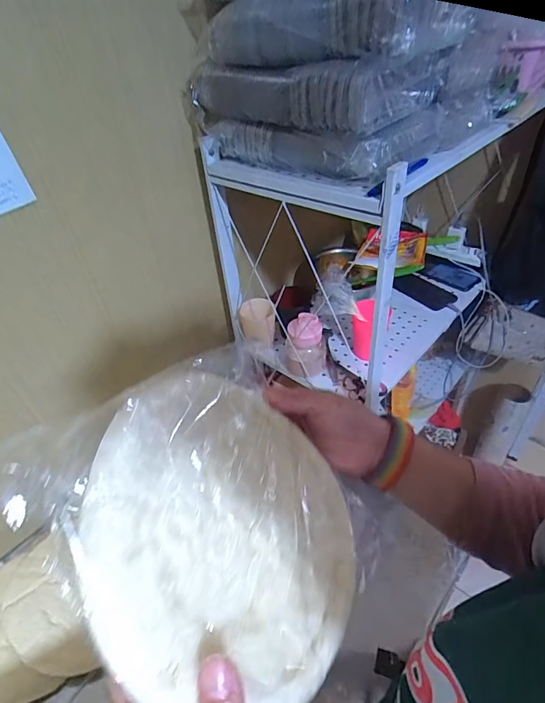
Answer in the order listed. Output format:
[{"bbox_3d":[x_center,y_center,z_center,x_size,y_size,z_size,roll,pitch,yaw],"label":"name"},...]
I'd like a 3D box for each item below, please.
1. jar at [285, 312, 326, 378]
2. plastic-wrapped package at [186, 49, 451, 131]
[{"bbox_3d":[0.065,-0.013,0.780,0.071,0.110,0.060,4,43,11],"label":"jar"},{"bbox_3d":[0.050,-0.355,0.533,0.309,0.065,0.149,26,51,31],"label":"plastic-wrapped package"}]

